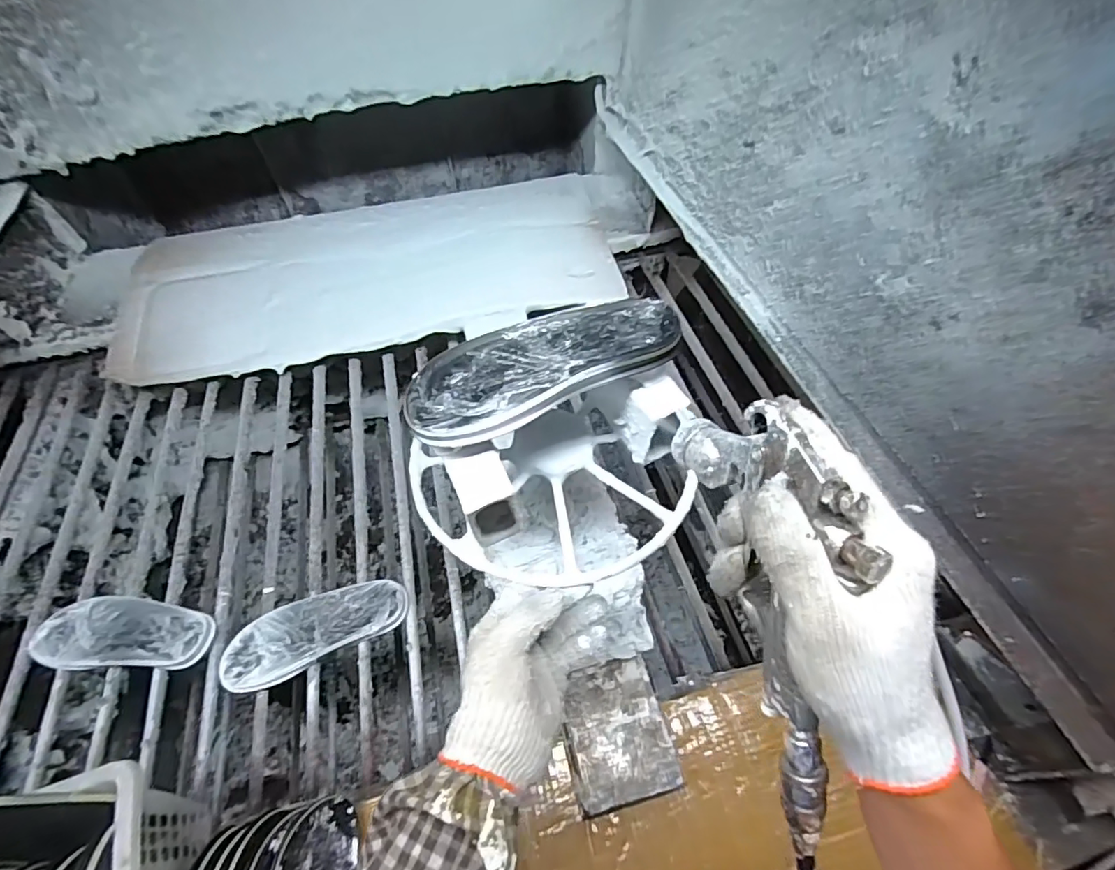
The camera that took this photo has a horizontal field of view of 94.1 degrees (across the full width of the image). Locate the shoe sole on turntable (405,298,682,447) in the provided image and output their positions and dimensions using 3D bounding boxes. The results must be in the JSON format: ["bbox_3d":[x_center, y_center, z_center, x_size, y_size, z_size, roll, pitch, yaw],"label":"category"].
[{"bbox_3d":[-0.013,-0.063,0.425,0.225,0.024,0.088,-23,57,-15],"label":"shoe sole on turntable"}]

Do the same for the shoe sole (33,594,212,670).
[{"bbox_3d":[-0.585,0.264,0.700,0.234,0.027,0.091,1,54,1],"label":"shoe sole"}]

